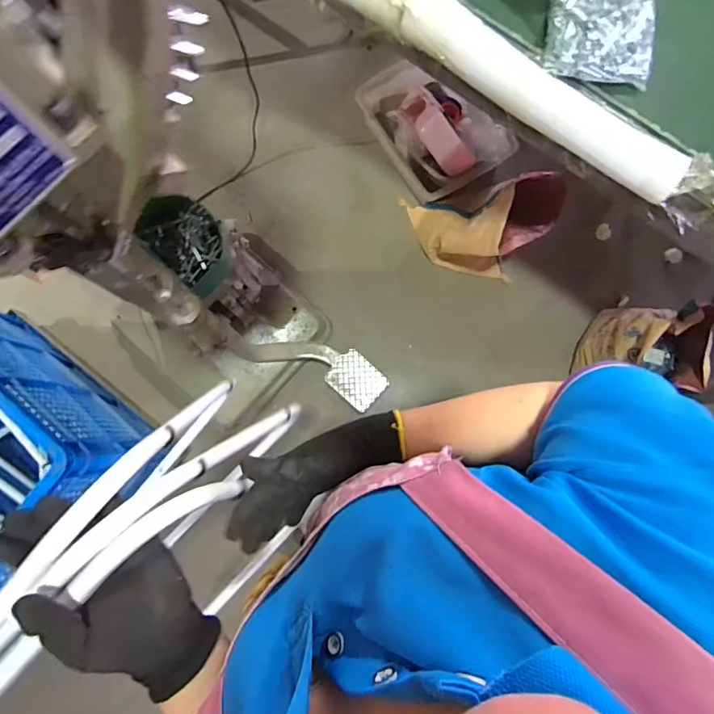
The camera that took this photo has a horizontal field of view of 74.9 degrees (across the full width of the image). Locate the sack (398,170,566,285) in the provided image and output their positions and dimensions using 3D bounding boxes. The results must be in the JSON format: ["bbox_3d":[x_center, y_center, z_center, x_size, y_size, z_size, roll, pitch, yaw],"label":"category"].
[{"bbox_3d":[0.382,-0.421,1.380,0.376,0.317,0.342,-14,81,-2],"label":"sack"}]

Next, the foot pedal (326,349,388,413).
[{"bbox_3d":[0.000,0.065,1.330,0.151,0.032,0.124,42,83,6],"label":"foot pedal"}]

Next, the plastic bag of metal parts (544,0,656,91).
[{"bbox_3d":[0.373,-0.542,0.673,0.154,0.147,0.233,6,81,1],"label":"plastic bag of metal parts"}]

